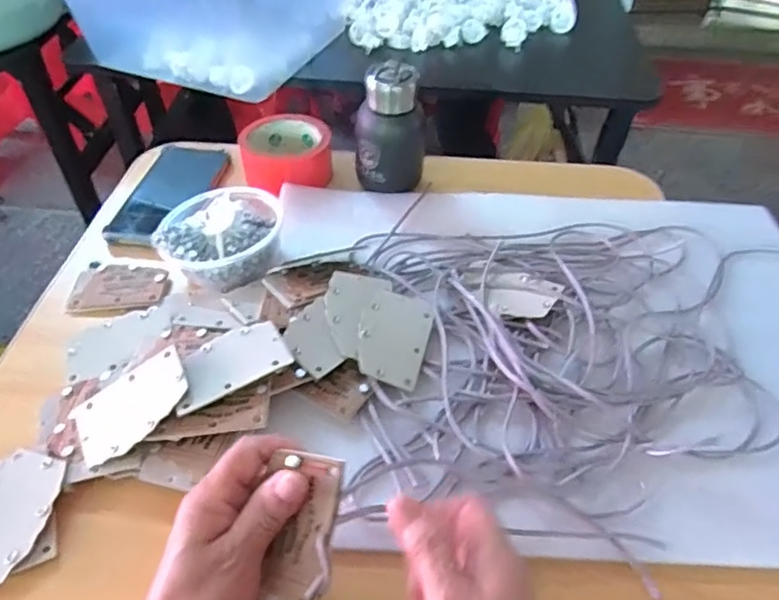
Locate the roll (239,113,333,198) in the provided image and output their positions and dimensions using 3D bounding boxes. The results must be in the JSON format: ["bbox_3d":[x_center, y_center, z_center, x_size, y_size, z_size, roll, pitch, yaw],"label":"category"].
[{"bbox_3d":[-0.115,-0.163,0.656,0.094,0.045,0.086,1,47,-1],"label":"roll"}]

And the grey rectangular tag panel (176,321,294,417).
[{"bbox_3d":[-0.117,0.045,0.431,0.083,0.007,0.051,-22,48,-20],"label":"grey rectangular tag panel"}]

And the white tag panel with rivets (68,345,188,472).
[{"bbox_3d":[-0.181,0.075,0.415,0.085,0.004,0.053,-35,57,1],"label":"white tag panel with rivets"}]

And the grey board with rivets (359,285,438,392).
[{"bbox_3d":[0.003,0.028,0.472,0.056,0.004,0.083,19,51,1],"label":"grey board with rivets"}]

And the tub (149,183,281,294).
[{"bbox_3d":[-0.150,-0.062,0.533,0.100,0.053,0.095,1,47,-1],"label":"tub"}]

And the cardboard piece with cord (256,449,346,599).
[{"bbox_3d":[-0.047,0.125,0.314,0.037,0.008,0.084,-2,70,23],"label":"cardboard piece with cord"}]

